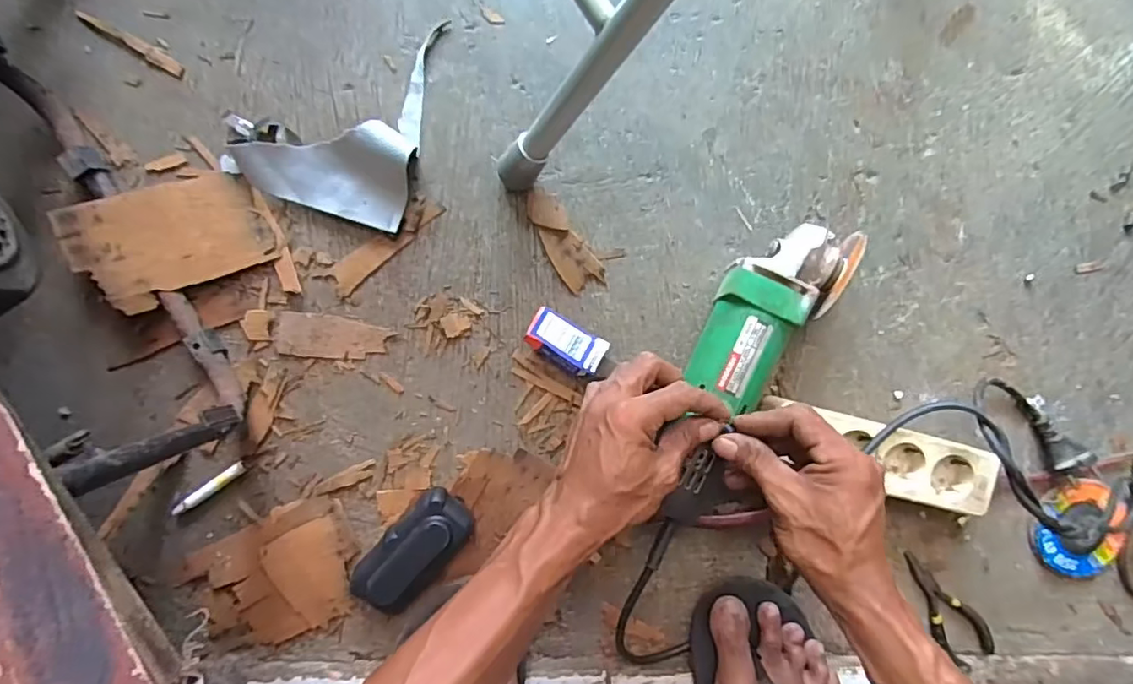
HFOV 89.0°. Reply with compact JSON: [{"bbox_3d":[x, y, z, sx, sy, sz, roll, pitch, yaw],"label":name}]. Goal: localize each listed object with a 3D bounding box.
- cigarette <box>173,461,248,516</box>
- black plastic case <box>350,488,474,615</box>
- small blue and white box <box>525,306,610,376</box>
[{"bbox_3d":[-0.293,0.121,0.470,0.068,0.012,0.011,-34,94,-2],"label":"cigarette"},{"bbox_3d":[-0.126,0.172,0.473,0.052,0.028,0.108,41,89,-4],"label":"black plastic case"},{"bbox_3d":[-0.001,0.001,0.481,0.065,0.019,0.036,29,75,-5],"label":"small blue and white box"}]

